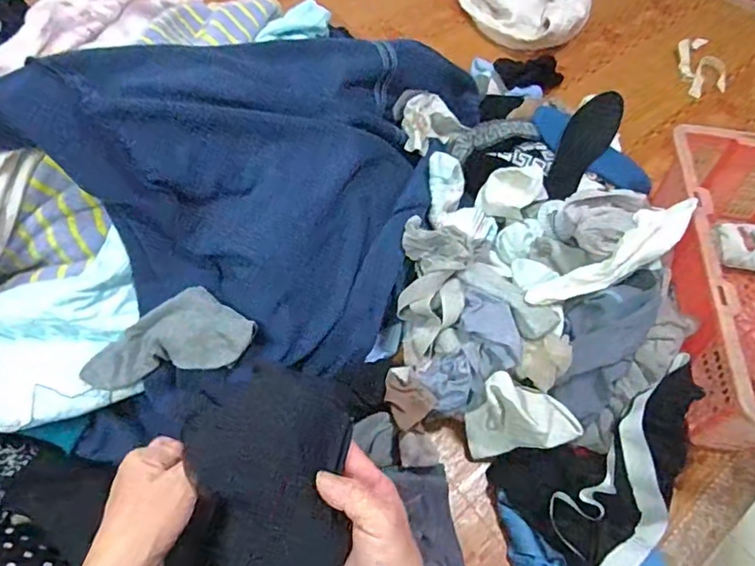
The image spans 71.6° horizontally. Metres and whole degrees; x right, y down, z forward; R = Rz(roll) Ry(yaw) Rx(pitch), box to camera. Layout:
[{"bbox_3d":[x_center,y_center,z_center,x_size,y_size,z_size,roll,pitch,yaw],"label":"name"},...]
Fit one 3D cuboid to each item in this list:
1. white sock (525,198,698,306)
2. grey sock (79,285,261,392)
[{"bbox_3d":[0.308,-0.039,0.677,0.254,0.079,0.077,-32,63,-2],"label":"white sock"},{"bbox_3d":[-0.232,0.058,0.589,0.186,0.039,0.090,-7,58,-7],"label":"grey sock"}]

